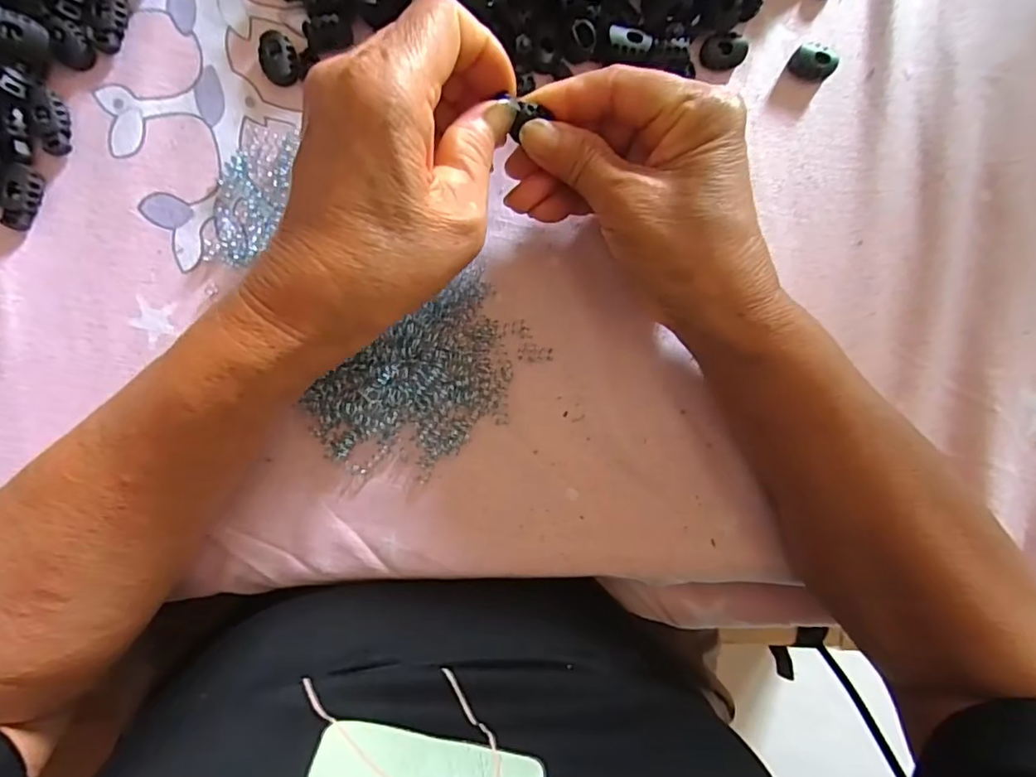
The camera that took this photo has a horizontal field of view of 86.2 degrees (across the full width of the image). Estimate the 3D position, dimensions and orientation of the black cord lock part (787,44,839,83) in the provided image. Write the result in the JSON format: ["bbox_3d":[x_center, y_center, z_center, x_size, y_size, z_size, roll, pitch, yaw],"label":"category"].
[{"bbox_3d":[0.153,-0.169,0.286,0.021,0.012,0.013,21,89,-5],"label":"black cord lock part"}]

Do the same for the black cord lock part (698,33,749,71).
[{"bbox_3d":[0.105,-0.171,0.283,0.023,0.010,0.014,5,90,-5],"label":"black cord lock part"}]

